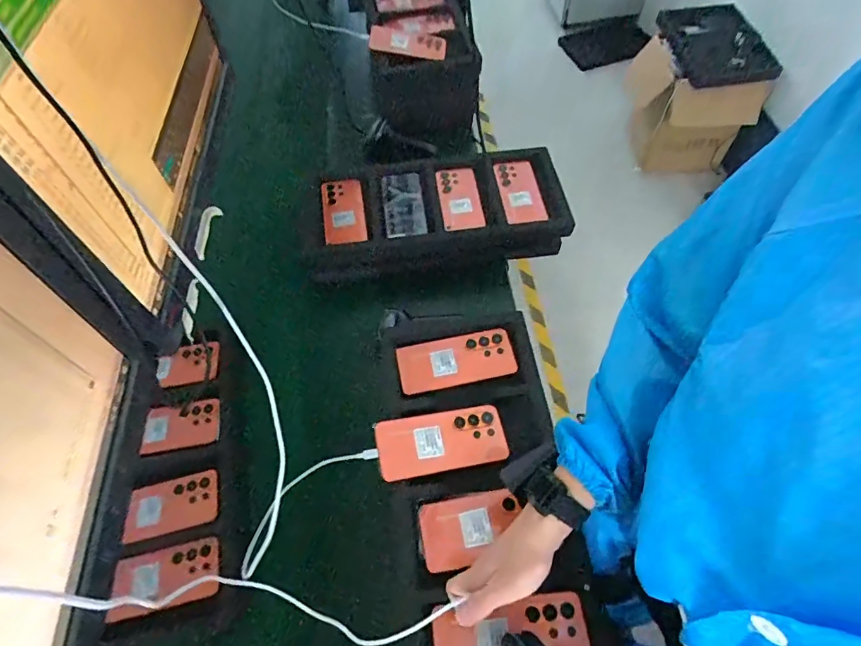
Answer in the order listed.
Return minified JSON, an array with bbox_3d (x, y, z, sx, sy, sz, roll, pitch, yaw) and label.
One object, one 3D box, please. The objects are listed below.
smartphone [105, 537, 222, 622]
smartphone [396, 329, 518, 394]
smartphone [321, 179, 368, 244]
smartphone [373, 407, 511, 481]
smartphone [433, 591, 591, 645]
[{"bbox_3d":[-0.375,0.362,0.659,0.152,0.013,0.074,-13,59,-3],"label":"smartphone"},{"bbox_3d":[0.039,0.053,0.692,0.171,0.010,0.073,-11,59,-2],"label":"smartphone"},{"bbox_3d":[-0.167,-0.219,0.891,0.077,0.014,0.170,-11,59,-2],"label":"smartphone"},{"bbox_3d":[0.017,0.158,0.624,0.173,0.006,0.080,-6,59,-12],"label":"smartphone"},{"bbox_3d":[0.088,0.350,0.516,0.168,0.015,0.075,-7,59,1],"label":"smartphone"}]

